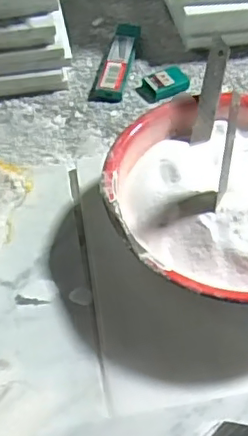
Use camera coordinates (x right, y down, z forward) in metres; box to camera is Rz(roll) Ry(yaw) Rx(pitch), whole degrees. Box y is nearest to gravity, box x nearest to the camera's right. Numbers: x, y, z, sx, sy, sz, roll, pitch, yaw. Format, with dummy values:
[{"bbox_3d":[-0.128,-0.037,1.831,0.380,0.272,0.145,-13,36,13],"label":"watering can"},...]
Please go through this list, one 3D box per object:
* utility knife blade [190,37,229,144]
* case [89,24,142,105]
[{"bbox_3d":[0.061,-0.087,0.412,0.013,0.008,0.071,12,93,10],"label":"utility knife blade"},{"bbox_3d":[-0.005,-0.144,0.532,0.027,0.012,0.109,9,53,7],"label":"case"}]

